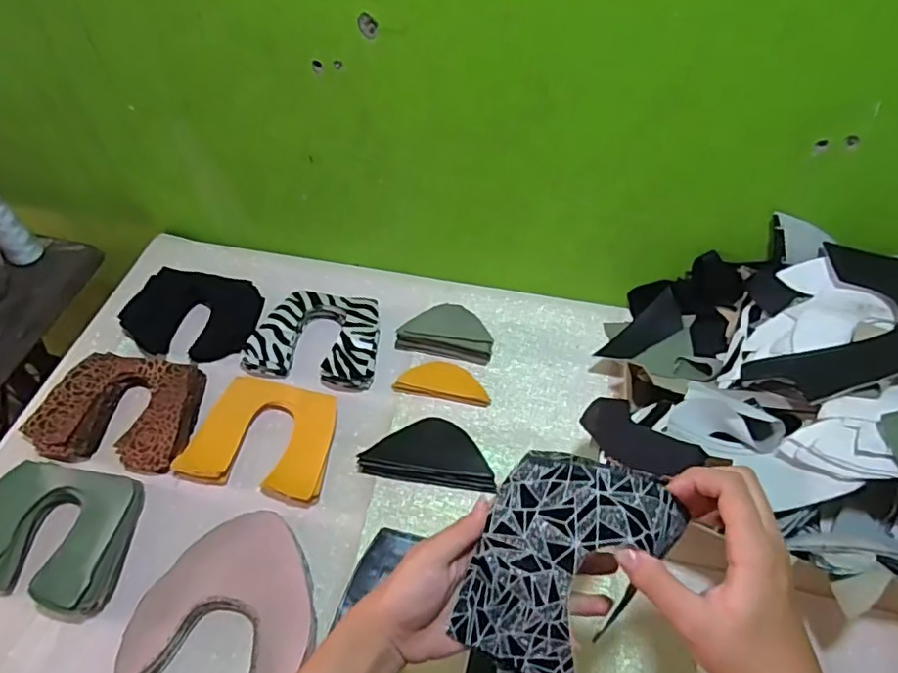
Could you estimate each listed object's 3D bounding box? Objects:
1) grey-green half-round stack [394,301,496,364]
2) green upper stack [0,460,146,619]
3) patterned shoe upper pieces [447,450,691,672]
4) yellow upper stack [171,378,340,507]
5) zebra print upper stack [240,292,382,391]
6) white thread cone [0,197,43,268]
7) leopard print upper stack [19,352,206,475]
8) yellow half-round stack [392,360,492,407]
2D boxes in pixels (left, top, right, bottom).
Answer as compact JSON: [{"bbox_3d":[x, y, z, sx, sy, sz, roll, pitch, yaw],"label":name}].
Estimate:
[{"bbox_3d":[-0.002,-0.006,0.739,0.122,0.042,0.055,11,52,8],"label":"grey-green half-round stack"},{"bbox_3d":[-0.393,0.191,0.583,0.163,0.044,0.133,9,52,6],"label":"green upper stack"},{"bbox_3d":[0.063,0.160,0.359,0.101,0.187,0.030,20,13,15],"label":"patterned shoe upper pieces"},{"bbox_3d":[-0.203,0.112,0.657,0.154,0.026,0.126,11,52,7],"label":"yellow upper stack"},{"bbox_3d":[-0.165,0.000,0.738,0.155,0.028,0.128,7,52,5],"label":"zebra print upper stack"},{"bbox_3d":[-0.609,-0.149,0.813,0.043,0.111,0.040,-33,59,-24],"label":"white thread cone"},{"bbox_3d":[-0.373,0.083,0.676,0.171,0.036,0.134,6,52,3],"label":"leopard print upper stack"},{"bbox_3d":[-0.005,0.053,0.708,0.111,0.013,0.048,10,52,7],"label":"yellow half-round stack"}]

